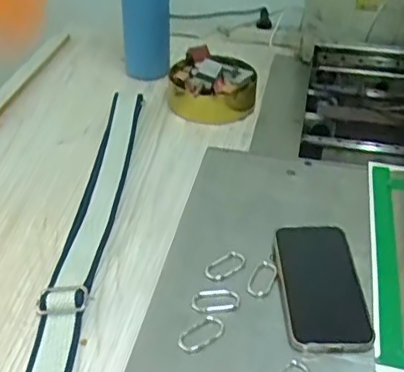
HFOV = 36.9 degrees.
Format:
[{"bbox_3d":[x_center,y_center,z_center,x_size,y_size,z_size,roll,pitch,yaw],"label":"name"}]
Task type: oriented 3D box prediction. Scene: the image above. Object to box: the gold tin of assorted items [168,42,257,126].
[{"bbox_3d":[0.014,-0.137,0.792,0.114,0.050,0.123,-1,38,-2],"label":"gold tin of assorted items"}]

